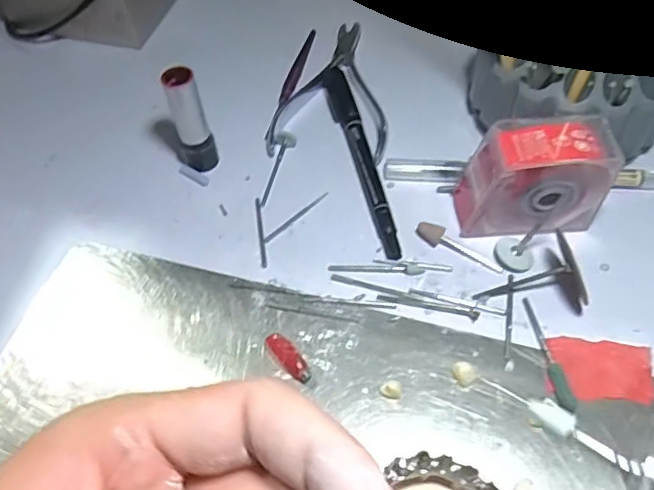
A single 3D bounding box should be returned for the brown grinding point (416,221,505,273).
[{"bbox_3d":[0.065,0.001,0.279,0.045,0.007,0.009,29,60,22],"label":"brown grinding point"}]

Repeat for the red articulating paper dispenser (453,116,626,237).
[{"bbox_3d":[0.098,-0.031,0.270,0.063,0.055,0.029,0,54,3],"label":"red articulating paper dispenser"}]

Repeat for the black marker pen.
[{"bbox_3d":[0.019,-0.051,0.316,0.014,0.010,0.137,-13,54,-6],"label":"black marker pen"}]

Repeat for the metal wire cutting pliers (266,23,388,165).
[{"bbox_3d":[0.006,-0.097,0.348,0.066,0.007,0.118,5,54,7],"label":"metal wire cutting pliers"}]

